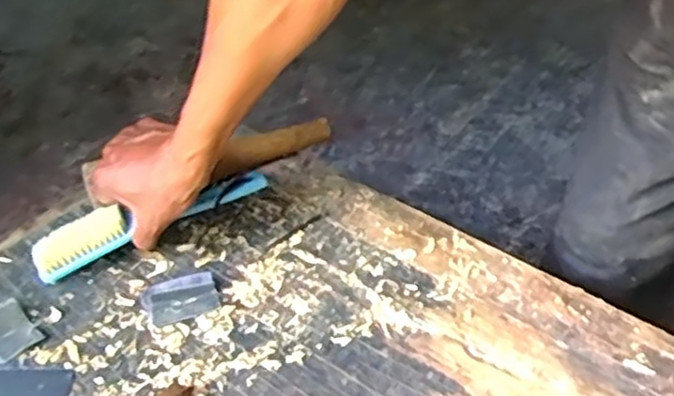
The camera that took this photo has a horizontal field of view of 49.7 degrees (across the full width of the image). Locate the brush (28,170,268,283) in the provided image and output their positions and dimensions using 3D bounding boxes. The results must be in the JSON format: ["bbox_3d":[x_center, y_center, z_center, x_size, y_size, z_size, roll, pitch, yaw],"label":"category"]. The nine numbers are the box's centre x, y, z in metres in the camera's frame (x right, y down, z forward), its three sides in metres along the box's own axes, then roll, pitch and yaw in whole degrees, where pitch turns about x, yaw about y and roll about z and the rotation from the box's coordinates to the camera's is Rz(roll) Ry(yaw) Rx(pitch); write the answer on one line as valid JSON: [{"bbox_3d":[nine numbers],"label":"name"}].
[{"bbox_3d":[-0.181,0.018,0.711,0.229,0.039,0.033,-21,41,-16],"label":"brush"}]

